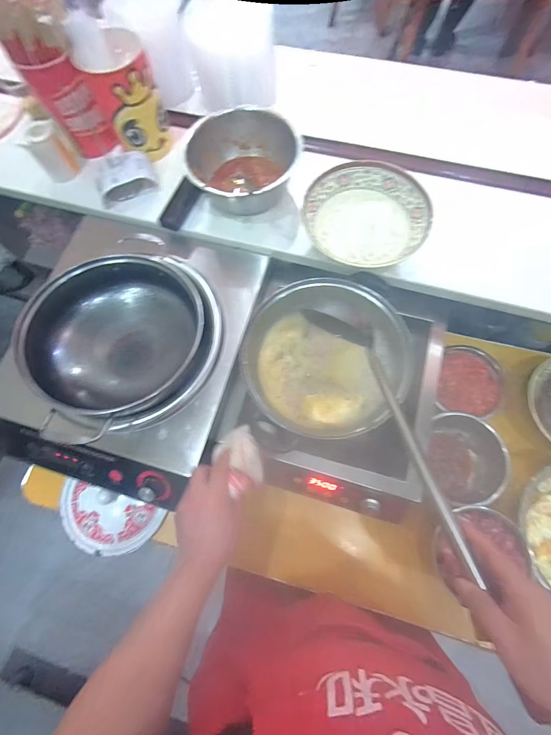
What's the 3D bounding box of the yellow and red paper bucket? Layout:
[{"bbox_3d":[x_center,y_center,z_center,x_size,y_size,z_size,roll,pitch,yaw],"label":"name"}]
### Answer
[{"bbox_3d":[-0.276,-0.500,0.628,0.115,0.154,0.102,-30,74,-8],"label":"yellow and red paper bucket"}]

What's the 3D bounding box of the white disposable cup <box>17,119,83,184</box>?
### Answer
[{"bbox_3d":[-0.445,-0.430,0.663,0.062,0.085,0.074,42,78,14],"label":"white disposable cup"}]

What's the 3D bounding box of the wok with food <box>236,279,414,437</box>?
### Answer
[{"bbox_3d":[0.085,-0.021,0.568,0.263,0.074,0.261,-1,72,2],"label":"wok with food"}]

